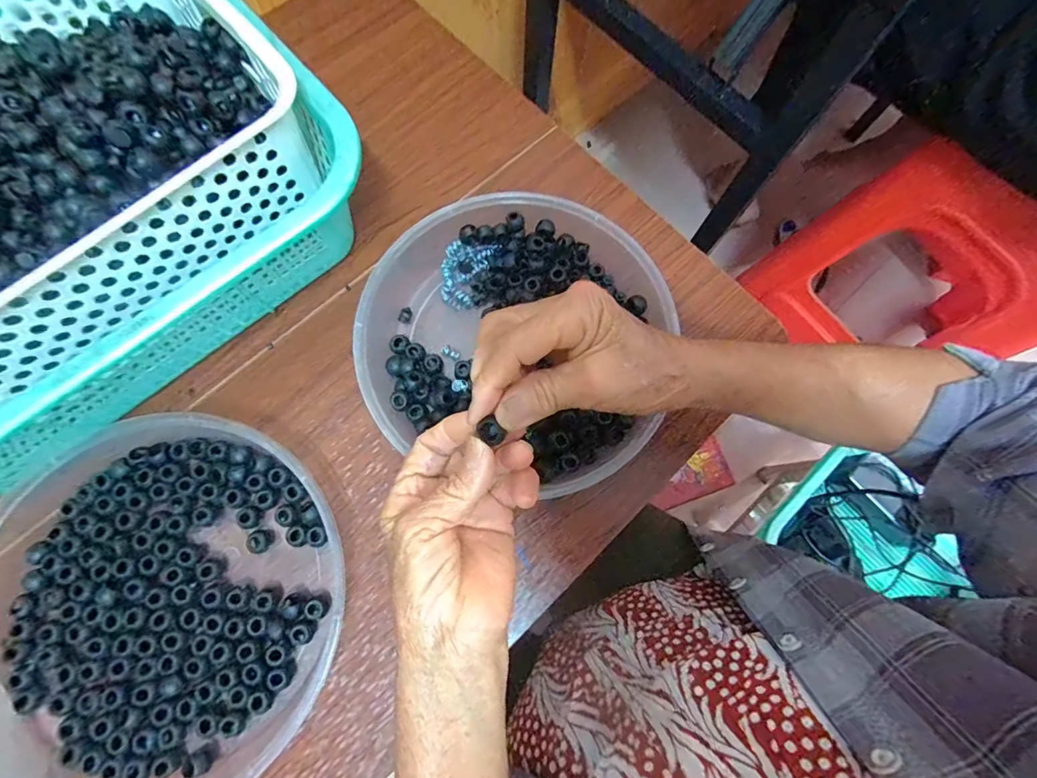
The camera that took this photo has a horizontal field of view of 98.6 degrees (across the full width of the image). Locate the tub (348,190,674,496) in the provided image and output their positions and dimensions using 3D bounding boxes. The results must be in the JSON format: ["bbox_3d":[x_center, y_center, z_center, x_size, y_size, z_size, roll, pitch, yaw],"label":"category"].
[{"bbox_3d":[-0.003,-0.045,0.338,0.217,0.042,0.208,17,76,2],"label":"tub"}]

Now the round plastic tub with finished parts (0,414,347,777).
[{"bbox_3d":[-0.235,0.141,0.289,0.240,0.036,0.236,0,76,-2],"label":"round plastic tub with finished parts"}]

